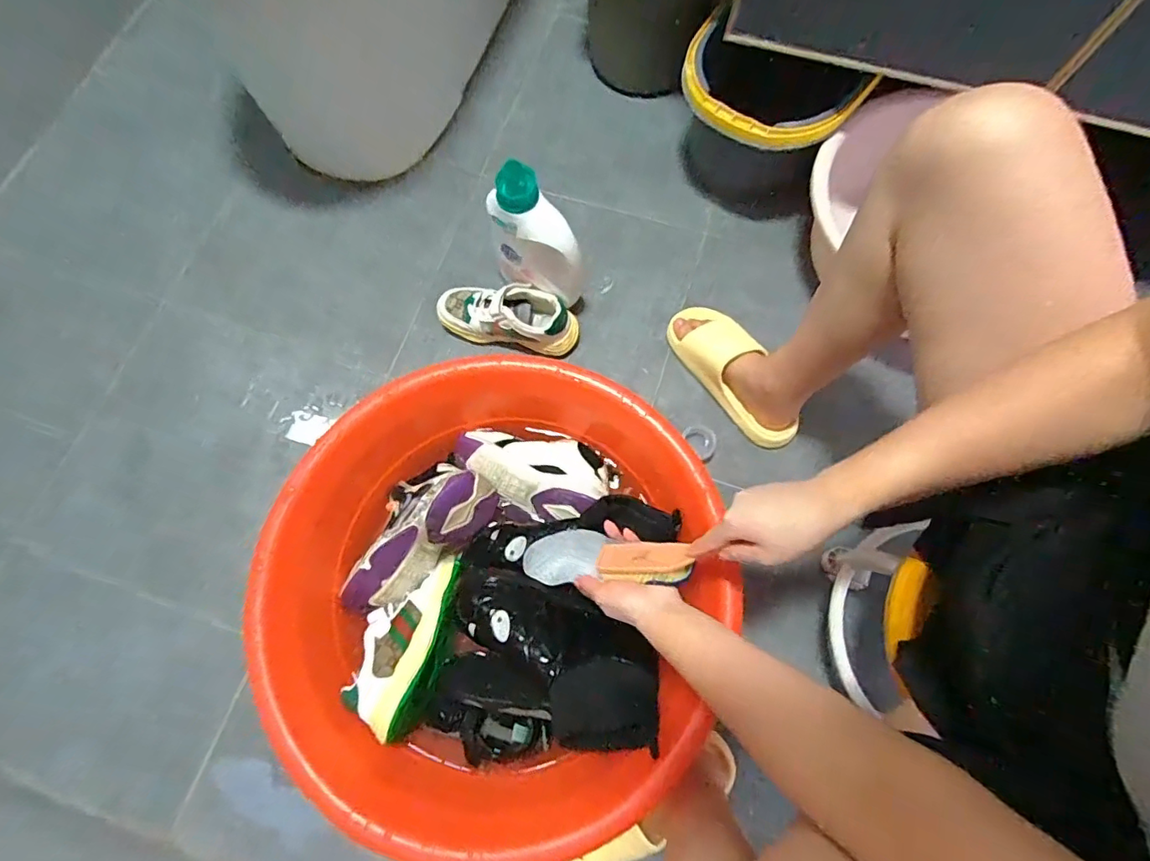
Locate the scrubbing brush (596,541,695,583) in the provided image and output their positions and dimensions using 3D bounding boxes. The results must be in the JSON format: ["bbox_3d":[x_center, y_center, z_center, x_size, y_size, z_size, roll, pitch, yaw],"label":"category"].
[{"bbox_3d":[0.072,0.136,0.553,0.101,0.024,0.038,-8,71,29],"label":"scrubbing brush"}]

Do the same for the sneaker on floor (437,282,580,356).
[{"bbox_3d":[-0.102,-0.177,0.807,0.216,0.078,0.083,10,74,4],"label":"sneaker on floor"}]

